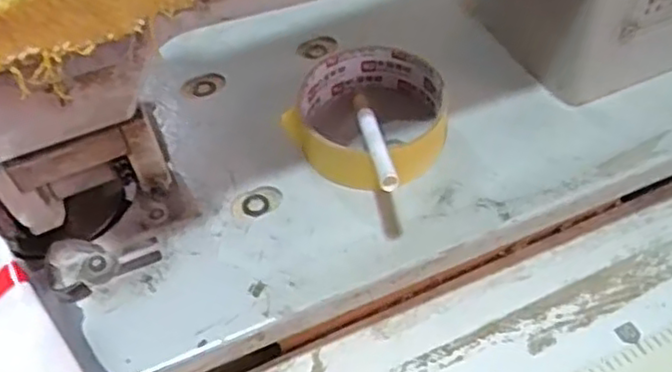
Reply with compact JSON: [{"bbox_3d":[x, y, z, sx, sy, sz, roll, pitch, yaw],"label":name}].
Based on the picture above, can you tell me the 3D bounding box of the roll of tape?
[{"bbox_3d":[0.020,-0.039,0.374,0.079,0.028,0.081,-2,53,2],"label":"roll of tape"}]

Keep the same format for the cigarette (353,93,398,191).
[{"bbox_3d":[0.019,-0.023,0.331,0.009,0.007,0.090,-6,31,-3],"label":"cigarette"}]

